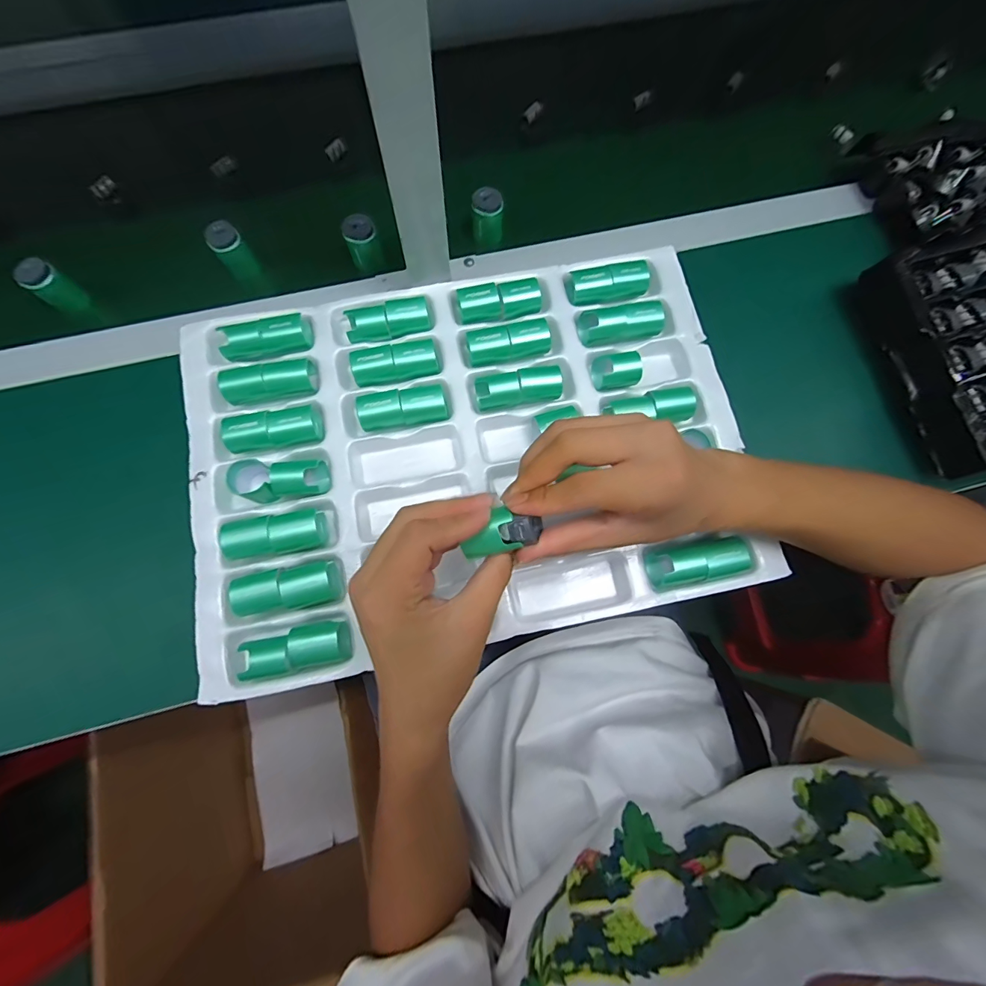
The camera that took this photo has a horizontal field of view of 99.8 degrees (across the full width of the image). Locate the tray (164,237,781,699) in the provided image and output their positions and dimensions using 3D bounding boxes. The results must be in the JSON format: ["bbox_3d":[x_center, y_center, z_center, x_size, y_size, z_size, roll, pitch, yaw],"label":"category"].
[{"bbox_3d":[-0.018,-0.038,0.347,0.441,0.034,0.307,-11,78,-4],"label":"tray"}]

